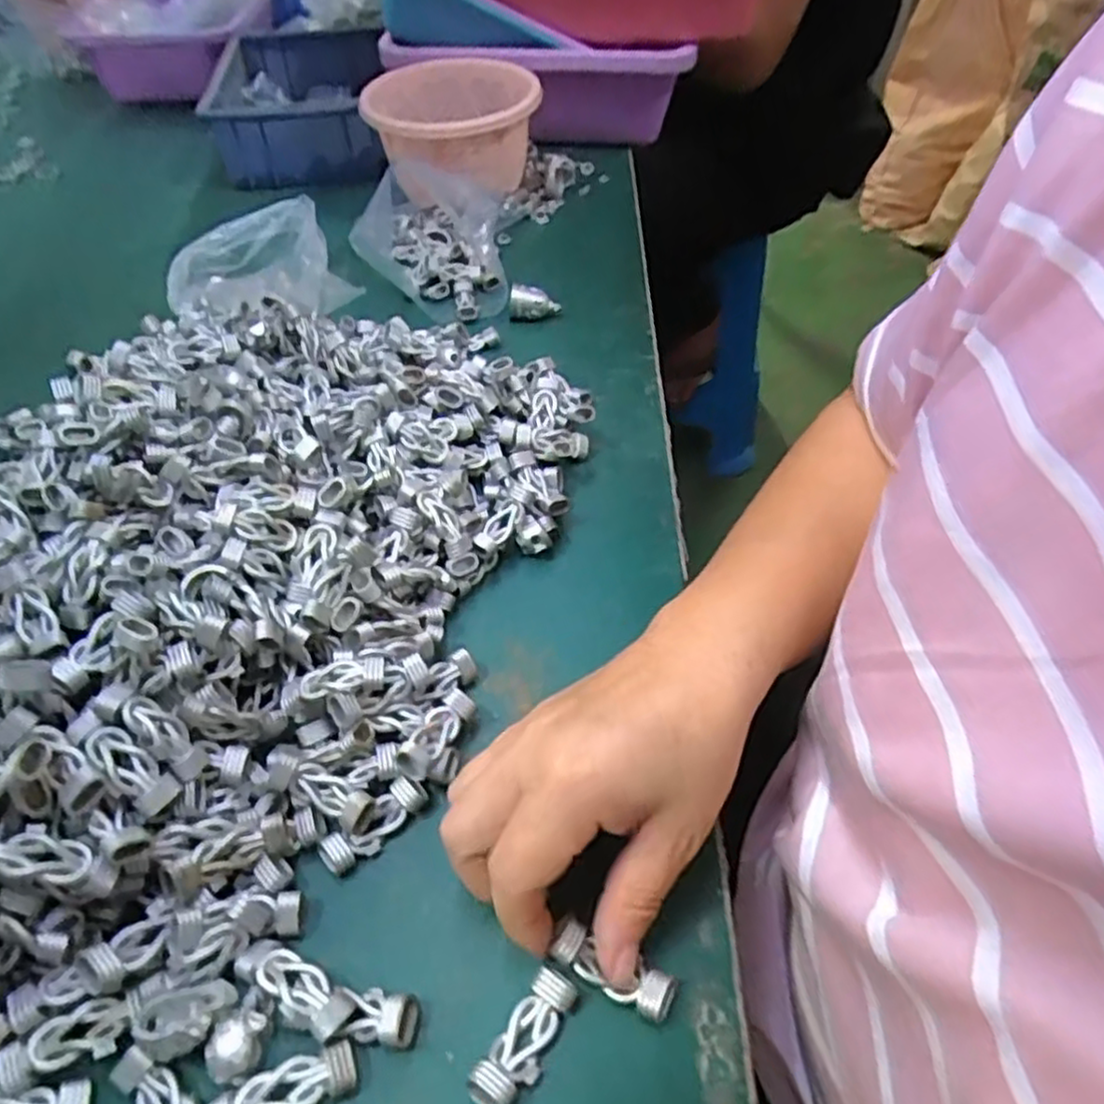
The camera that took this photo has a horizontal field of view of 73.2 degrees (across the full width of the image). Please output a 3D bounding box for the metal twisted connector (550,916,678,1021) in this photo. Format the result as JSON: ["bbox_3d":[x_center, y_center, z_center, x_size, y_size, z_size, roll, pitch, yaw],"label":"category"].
[{"bbox_3d":[0.022,0.147,0.262,0.044,0.008,0.015,22,52,14],"label":"metal twisted connector"}]

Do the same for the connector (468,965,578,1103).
[{"bbox_3d":[-0.010,0.164,0.250,0.017,0.009,0.045,25,53,21],"label":"connector"}]

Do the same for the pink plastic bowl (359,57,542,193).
[{"bbox_3d":[-0.076,-0.325,0.578,0.131,0.059,0.125,-8,49,-7],"label":"pink plastic bowl"}]

